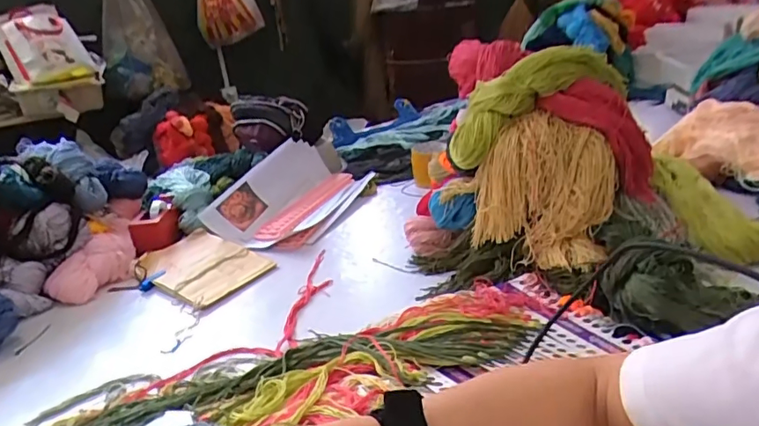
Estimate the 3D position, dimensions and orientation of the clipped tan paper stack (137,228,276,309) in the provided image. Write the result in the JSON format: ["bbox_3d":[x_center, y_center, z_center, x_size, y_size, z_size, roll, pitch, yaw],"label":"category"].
[{"bbox_3d":[-0.297,0.087,0.872,0.213,0.015,0.152,16,29,35],"label":"clipped tan paper stack"}]

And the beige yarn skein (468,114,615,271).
[{"bbox_3d":[0.235,-0.041,0.743,0.184,0.164,0.157,5,27,23],"label":"beige yarn skein"}]

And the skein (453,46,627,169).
[{"bbox_3d":[0.238,-0.185,0.814,0.318,0.095,0.089,-31,29,-11],"label":"skein"}]

